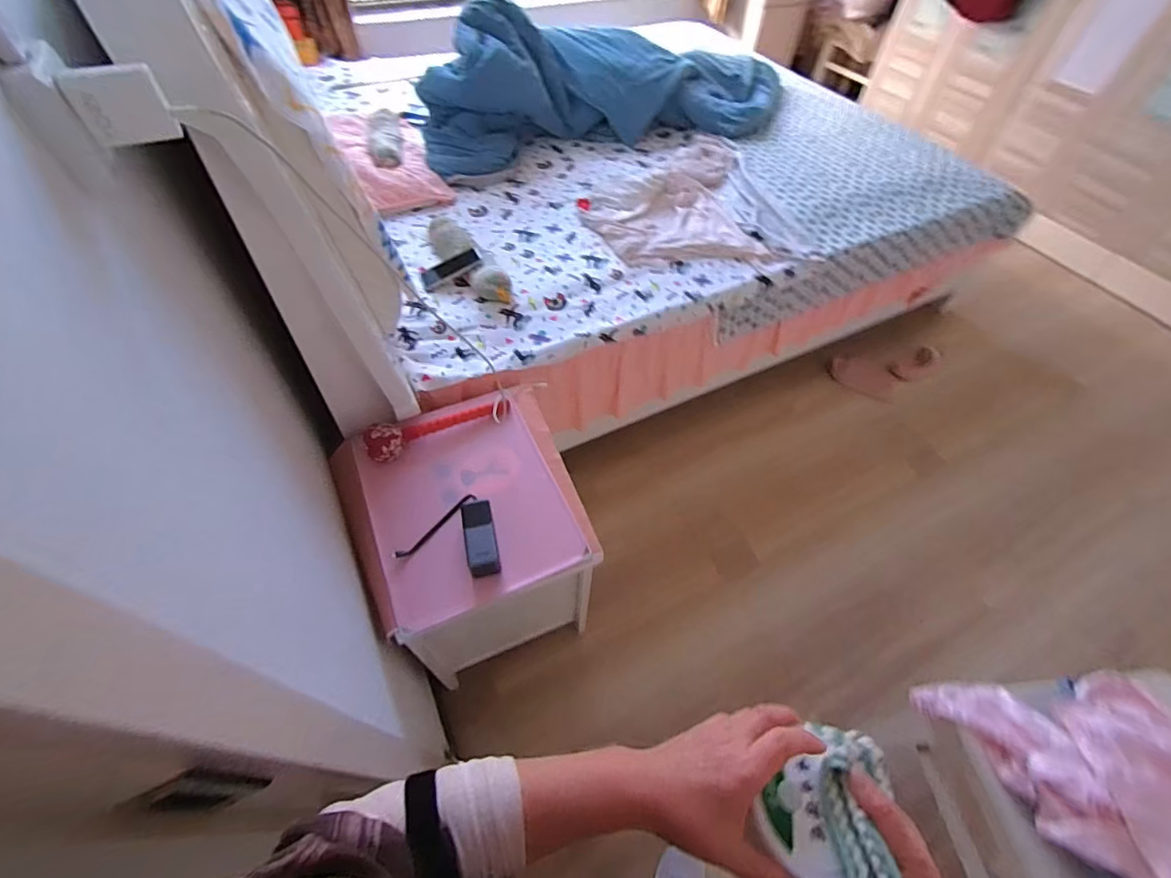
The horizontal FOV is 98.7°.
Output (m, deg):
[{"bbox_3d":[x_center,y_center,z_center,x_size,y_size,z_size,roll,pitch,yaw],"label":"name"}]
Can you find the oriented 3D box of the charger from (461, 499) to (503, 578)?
[{"bbox_3d":[-0.186,0.178,0.893,0.054,0.053,0.130,-10,58,-11],"label":"charger"}]

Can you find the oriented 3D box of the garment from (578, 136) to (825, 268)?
[{"bbox_3d":[0.287,-0.739,1.549,0.599,0.071,0.669,-12,56,-11],"label":"garment"}]

